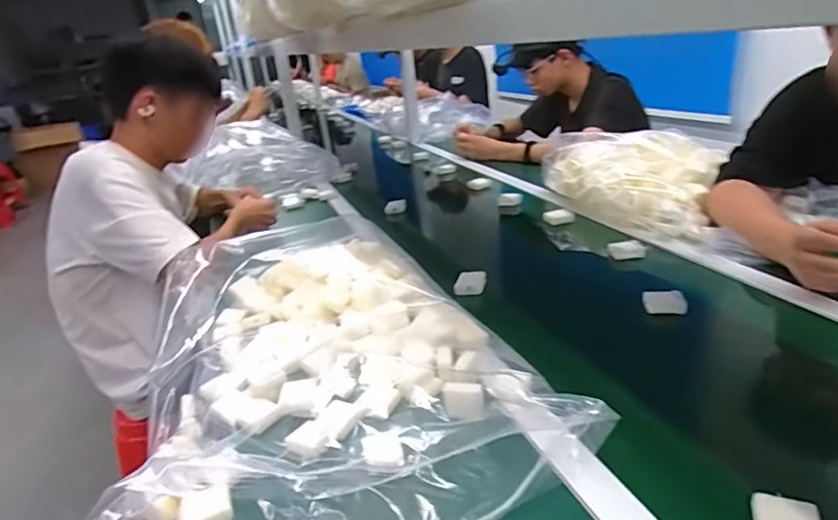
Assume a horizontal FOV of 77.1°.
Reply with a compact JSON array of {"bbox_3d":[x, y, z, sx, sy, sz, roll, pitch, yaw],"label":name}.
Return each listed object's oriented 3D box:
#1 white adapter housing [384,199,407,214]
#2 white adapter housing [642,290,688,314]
[{"bbox_3d":[-0.065,-0.146,1.456,0.063,0.035,0.020,-6,-12,-7],"label":"white adapter housing"},{"bbox_3d":[0.352,0.061,0.753,0.056,0.024,0.032,4,26,22],"label":"white adapter housing"}]

